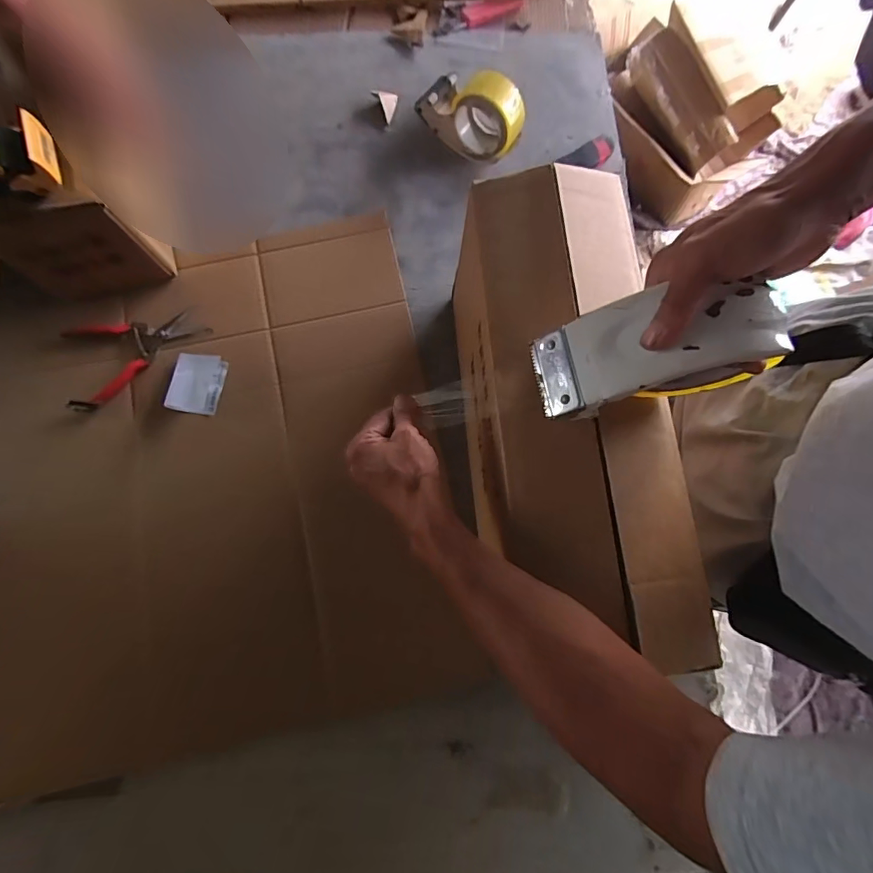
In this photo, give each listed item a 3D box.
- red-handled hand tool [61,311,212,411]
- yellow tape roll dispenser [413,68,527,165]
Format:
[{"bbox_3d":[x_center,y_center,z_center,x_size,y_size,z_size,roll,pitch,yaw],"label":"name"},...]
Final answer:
[{"bbox_3d":[-0.428,-0.132,0.625,0.192,0.012,0.120,-36,80,-9],"label":"red-handled hand tool"},{"bbox_3d":[0.051,-0.485,0.673,0.165,0.104,0.072,44,79,8],"label":"yellow tape roll dispenser"}]

